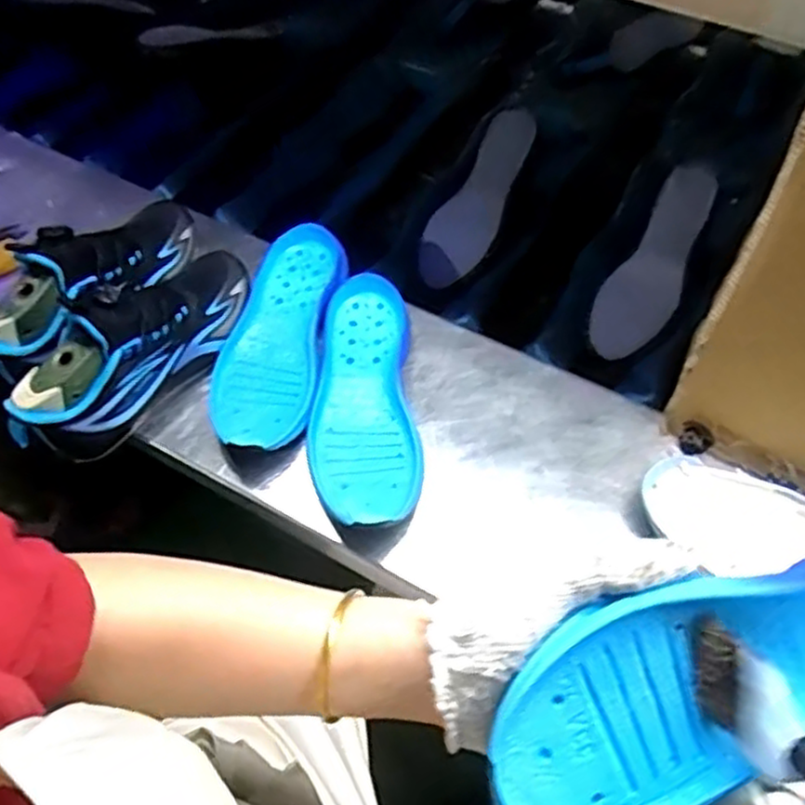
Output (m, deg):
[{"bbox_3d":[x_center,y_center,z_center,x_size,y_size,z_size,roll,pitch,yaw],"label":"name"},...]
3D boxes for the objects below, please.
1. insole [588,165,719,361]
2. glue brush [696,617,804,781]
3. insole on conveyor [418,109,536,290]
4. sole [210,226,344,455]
[{"bbox_3d":[0.255,-0.140,0.749,0.069,0.013,0.207,28,90,16],"label":"insole"},{"bbox_3d":[0.157,0.136,0.243,0.019,0.036,0.162,-16,26,-17],"label":"glue brush"},{"bbox_3d":[0.082,-0.218,0.798,0.065,0.013,0.208,28,87,16],"label":"insole on conveyor"},{"bbox_3d":[-0.110,-0.065,0.655,0.085,0.040,0.230,9,51,2],"label":"sole"}]

